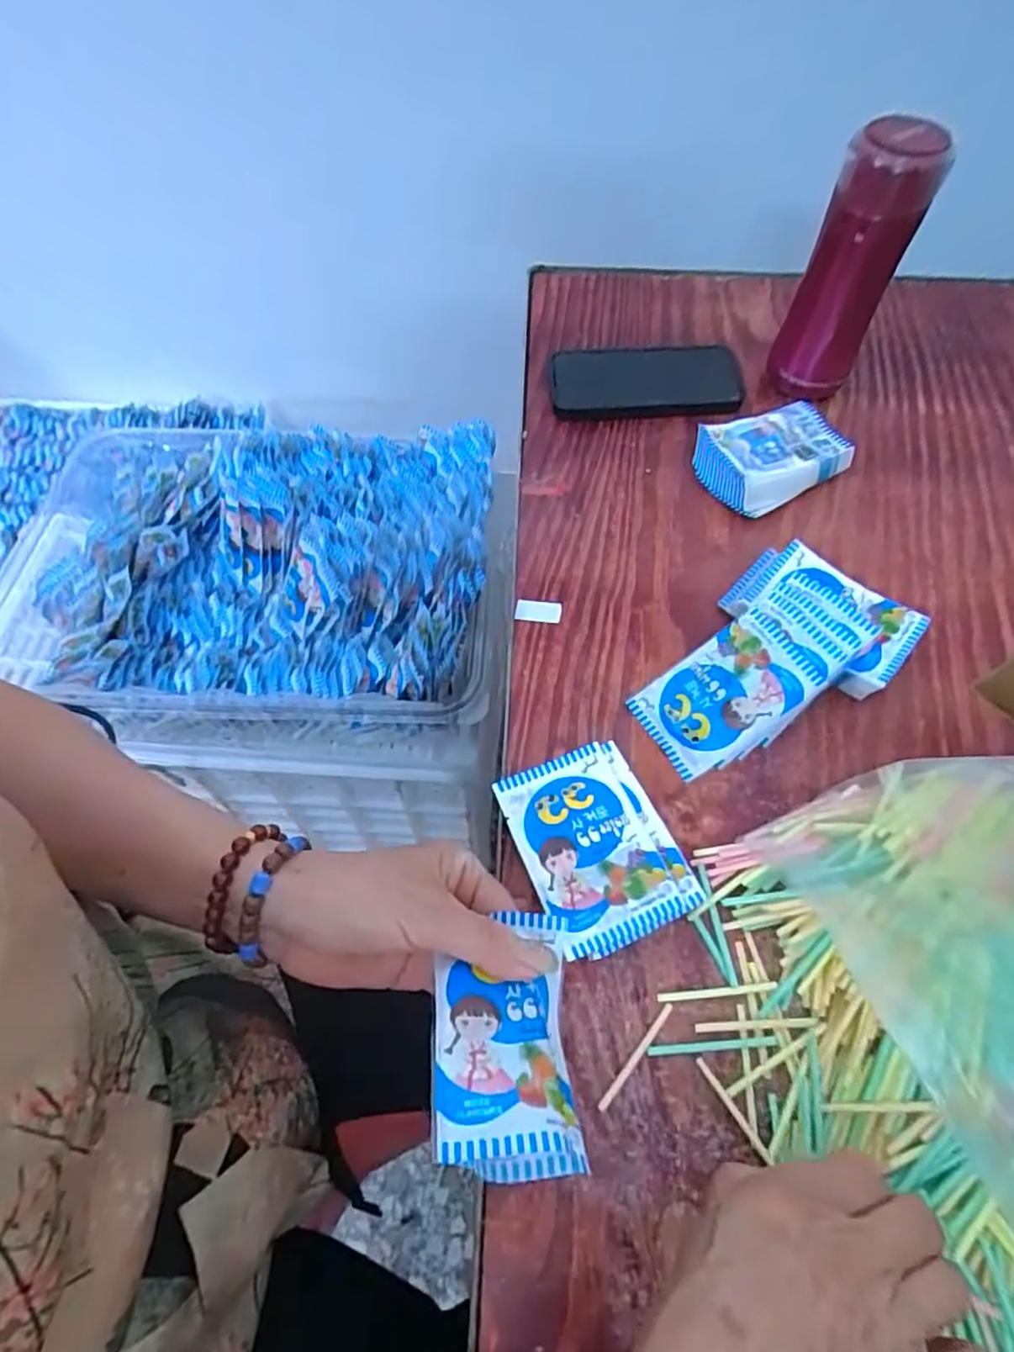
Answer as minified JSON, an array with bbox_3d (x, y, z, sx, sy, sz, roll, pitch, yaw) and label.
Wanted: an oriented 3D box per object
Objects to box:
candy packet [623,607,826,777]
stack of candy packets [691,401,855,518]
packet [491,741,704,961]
[{"bbox_3d":[0.137,0.012,0.418,0.103,0.007,0.064,-39,67,9],"label":"candy packet"},{"bbox_3d":[0.211,-0.178,0.533,0.107,0.030,0.081,-27,63,-14],"label":"stack of candy packets"},{"bbox_3d":[0.048,0.094,0.369,0.080,0.008,0.106,-22,62,-11],"label":"packet"}]

